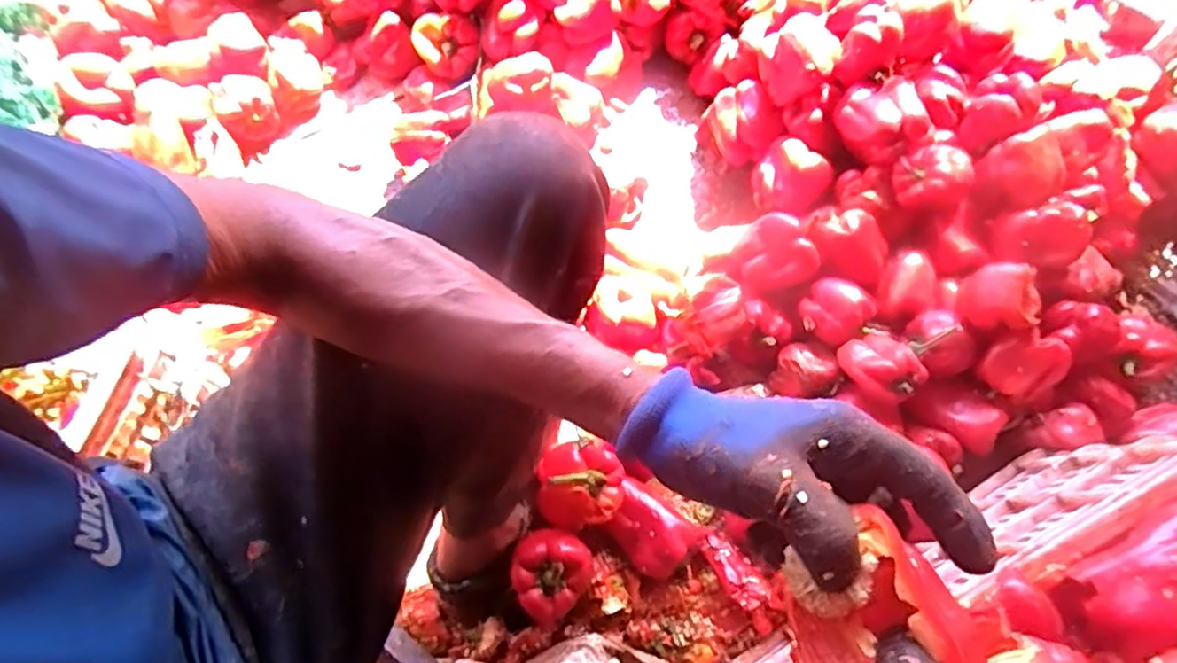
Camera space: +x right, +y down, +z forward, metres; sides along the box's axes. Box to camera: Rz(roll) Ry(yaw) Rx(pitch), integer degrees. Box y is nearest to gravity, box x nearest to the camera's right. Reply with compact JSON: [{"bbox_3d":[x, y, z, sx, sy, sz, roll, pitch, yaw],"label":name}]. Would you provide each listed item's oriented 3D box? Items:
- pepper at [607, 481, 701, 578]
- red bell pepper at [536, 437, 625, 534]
[{"bbox_3d":[0.065,0.222,0.731,0.068,0.070,0.106,-37,71,-12],"label":"pepper"},{"bbox_3d":[-0.009,0.157,0.680,0.093,0.077,0.086,-1,68,2],"label":"red bell pepper"}]

